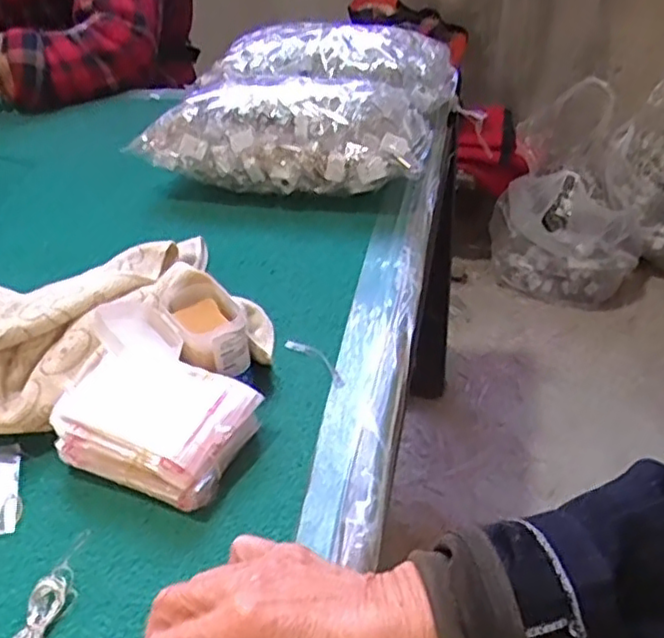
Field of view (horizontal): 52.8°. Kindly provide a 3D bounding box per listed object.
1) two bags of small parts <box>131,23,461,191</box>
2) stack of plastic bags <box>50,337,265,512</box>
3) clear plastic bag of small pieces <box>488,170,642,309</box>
[{"bbox_3d":[-0.026,-0.242,0.766,0.289,0.107,0.274,8,42,15],"label":"two bags of small parts"},{"bbox_3d":[-0.117,0.069,0.446,0.122,0.052,0.081,12,43,19],"label":"stack of plastic bags"},{"bbox_3d":[0.474,-0.174,1.376,0.302,0.261,0.136,11,42,18],"label":"clear plastic bag of small pieces"}]

